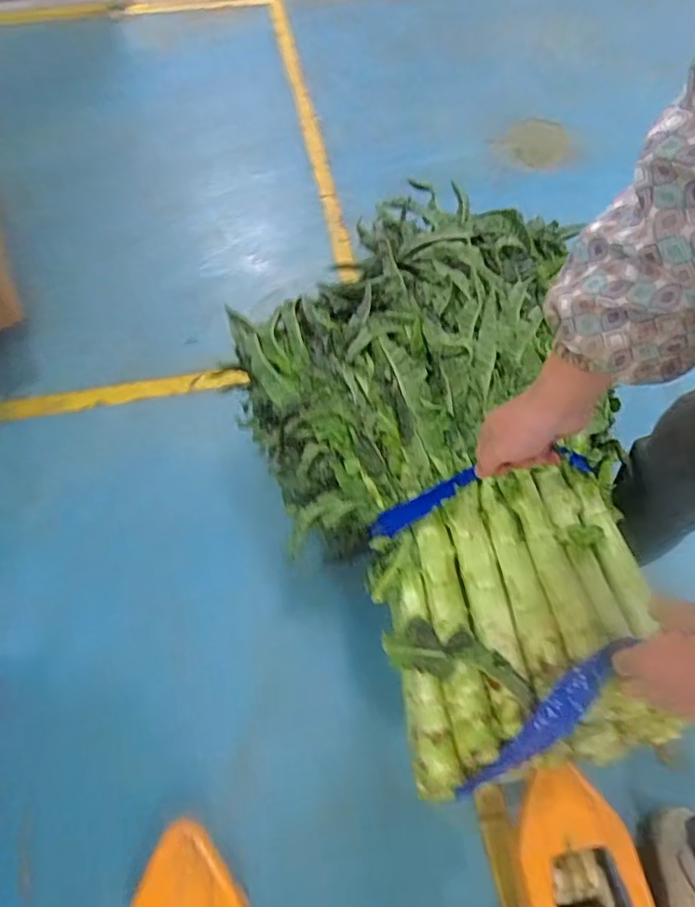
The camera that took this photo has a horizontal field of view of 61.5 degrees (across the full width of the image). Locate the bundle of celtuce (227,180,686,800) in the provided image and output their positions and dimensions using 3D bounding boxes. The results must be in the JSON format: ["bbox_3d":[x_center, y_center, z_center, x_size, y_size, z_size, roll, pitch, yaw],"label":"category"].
[{"bbox_3d":[0.135,-0.012,0.761,0.450,0.200,0.731,-16,74,-6],"label":"bundle of celtuce"}]

